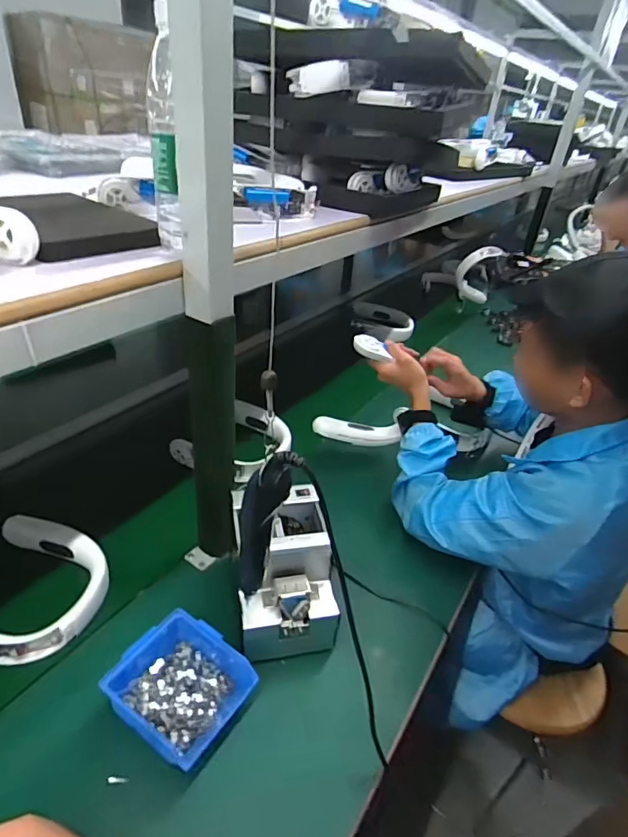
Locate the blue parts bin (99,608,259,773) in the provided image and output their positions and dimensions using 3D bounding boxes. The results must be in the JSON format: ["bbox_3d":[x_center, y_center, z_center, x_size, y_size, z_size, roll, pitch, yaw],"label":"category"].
[{"bbox_3d":[-0.156,0.310,0.575,0.148,0.061,0.140,28,39,28],"label":"blue parts bin"}]

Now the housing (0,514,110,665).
[{"bbox_3d":[-0.399,0.232,0.672,0.194,0.048,0.201,13,34,9],"label":"housing"}]

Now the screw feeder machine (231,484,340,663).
[{"bbox_3d":[-0.046,0.204,0.672,0.132,0.137,0.187,-5,36,-18],"label":"screw feeder machine"}]

